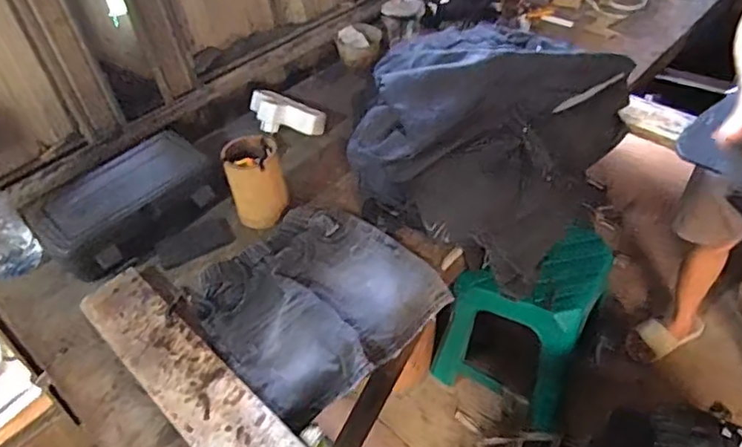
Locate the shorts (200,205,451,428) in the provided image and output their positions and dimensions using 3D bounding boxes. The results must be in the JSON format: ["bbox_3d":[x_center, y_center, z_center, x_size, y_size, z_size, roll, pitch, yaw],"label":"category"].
[{"bbox_3d":[-0.086,0.108,0.891,0.309,0.047,0.294,-34,53,-26],"label":"shorts"}]

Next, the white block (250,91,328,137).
[{"bbox_3d":[-0.192,-0.230,1.202,0.198,0.042,0.094,27,53,27],"label":"white block"}]

